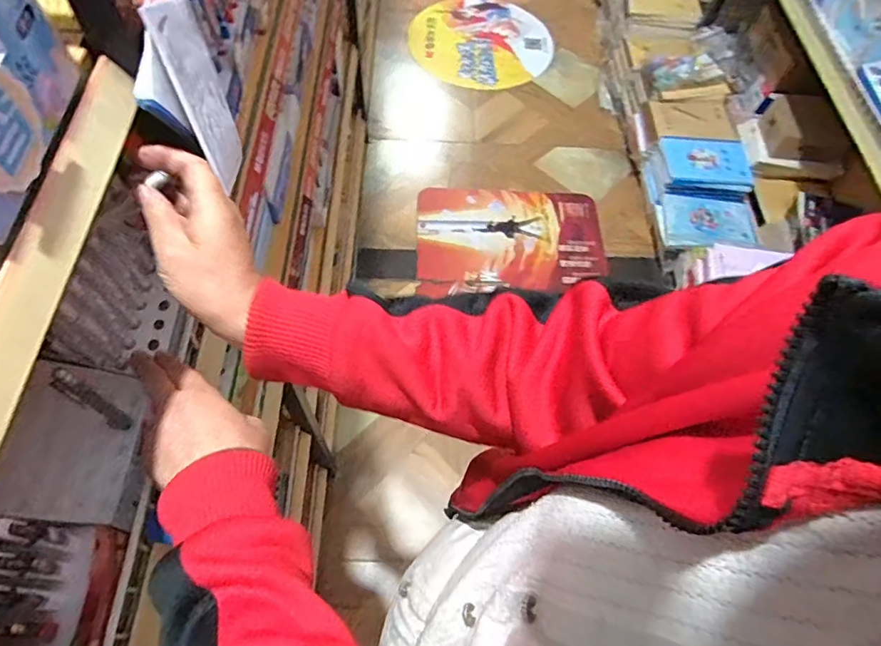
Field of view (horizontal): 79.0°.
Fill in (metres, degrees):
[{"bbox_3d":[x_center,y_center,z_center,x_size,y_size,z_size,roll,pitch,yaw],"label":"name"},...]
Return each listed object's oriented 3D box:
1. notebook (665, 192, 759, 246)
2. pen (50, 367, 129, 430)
[{"bbox_3d":[0.795,-0.300,1.586,0.254,0.015,0.168,6,73,3],"label":"notebook"},{"bbox_3d":[-0.250,0.057,0.385,0.011,0.103,0.013,23,62,8],"label":"pen"}]

